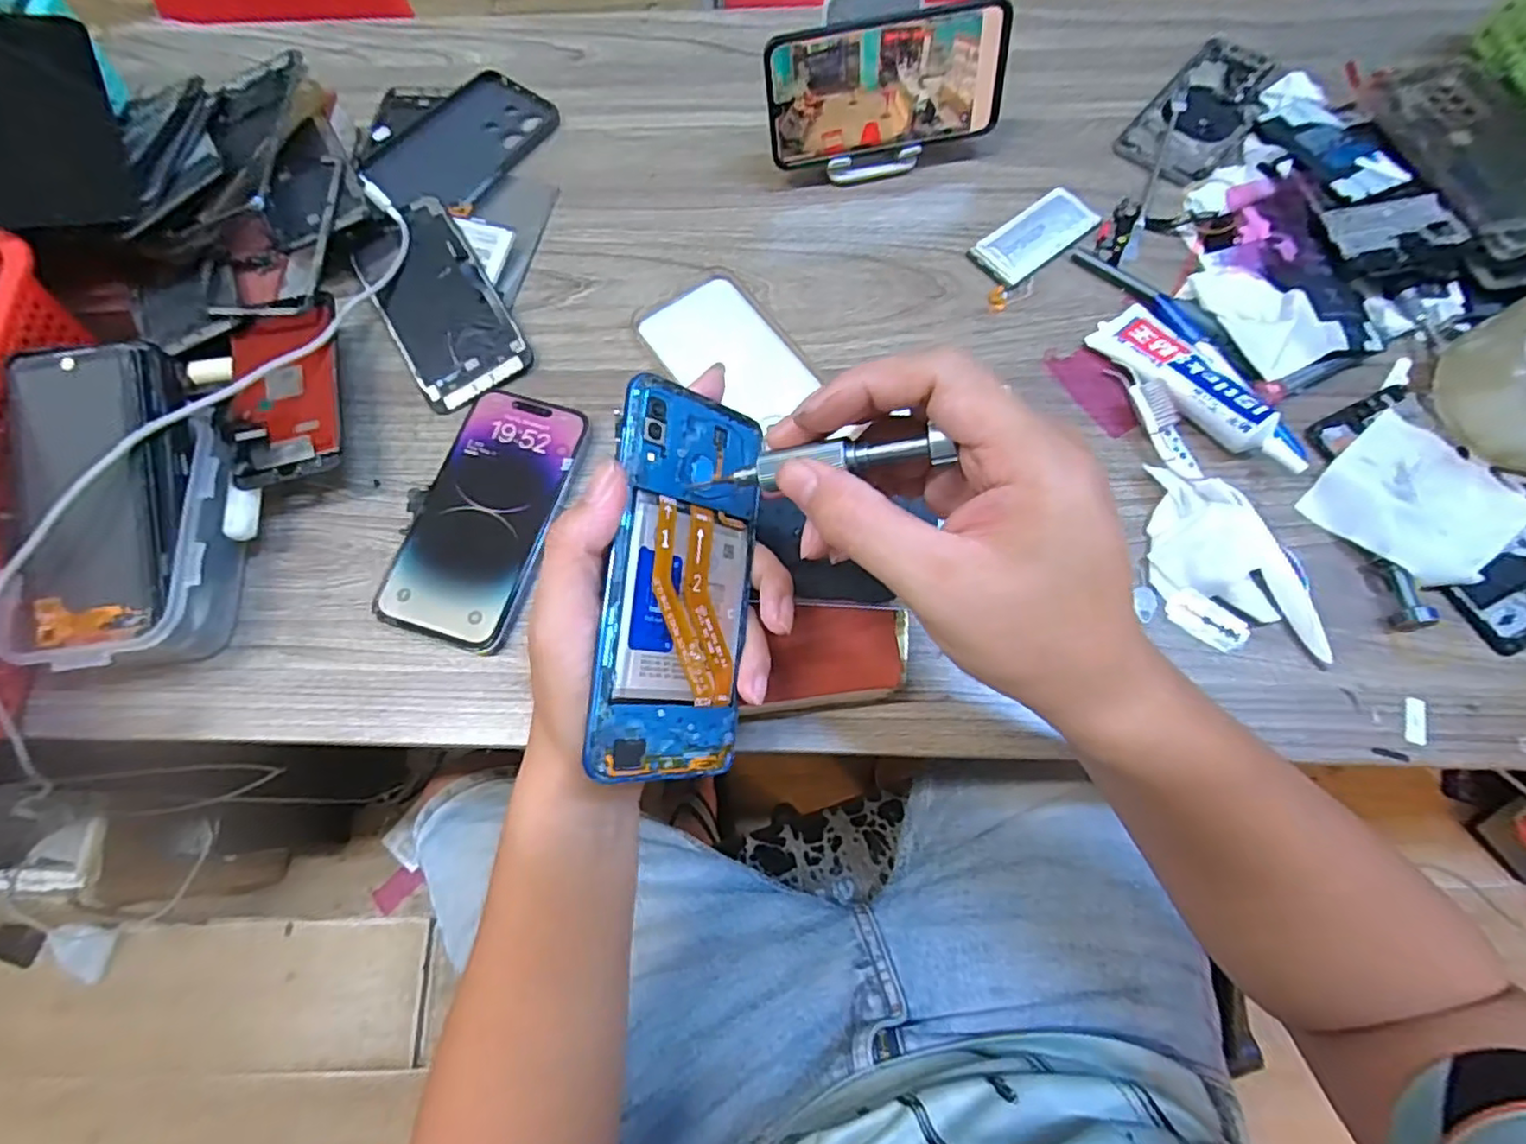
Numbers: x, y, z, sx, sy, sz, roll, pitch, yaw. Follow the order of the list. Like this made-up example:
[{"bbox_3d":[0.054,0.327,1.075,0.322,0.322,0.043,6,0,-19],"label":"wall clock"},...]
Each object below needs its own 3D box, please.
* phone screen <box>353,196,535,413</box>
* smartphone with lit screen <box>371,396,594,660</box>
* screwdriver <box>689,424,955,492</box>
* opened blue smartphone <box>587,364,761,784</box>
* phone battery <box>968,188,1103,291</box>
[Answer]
[{"bbox_3d":[-0.219,-0.180,0.453,0.075,0.012,0.150,-32,78,-3],"label":"phone screen"},{"bbox_3d":[-0.165,-0.034,0.405,0.075,0.015,0.156,16,73,8],"label":"smartphone with lit screen"},{"bbox_3d":[0.017,-0.040,0.241,0.096,0.011,0.013,-5,70,24],"label":"screwdriver"},{"bbox_3d":[-0.032,0.004,0.275,0.004,0.070,0.153,-2,81,45],"label":"opened blue smartphone"},{"bbox_3d":[0.187,-0.231,0.466,0.088,0.010,0.040,-36,74,-9],"label":"phone battery"}]

